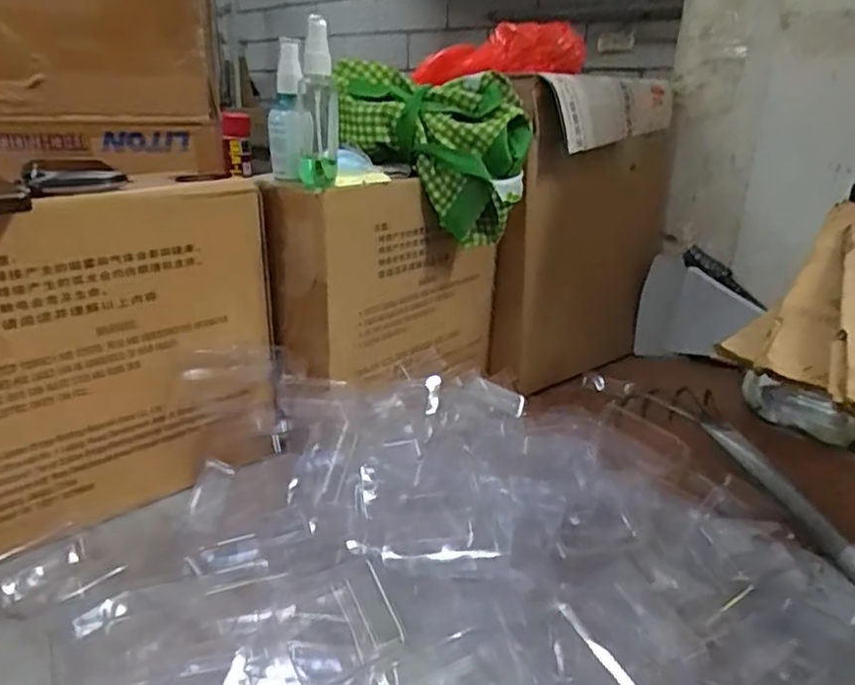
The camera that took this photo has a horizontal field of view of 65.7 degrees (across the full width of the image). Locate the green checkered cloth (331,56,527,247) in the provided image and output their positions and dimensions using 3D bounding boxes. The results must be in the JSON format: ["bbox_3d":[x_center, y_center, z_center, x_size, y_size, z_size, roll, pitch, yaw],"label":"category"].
[{"bbox_3d":[0.001,-0.194,0.676,0.191,0.157,0.086,4,21,4],"label":"green checkered cloth"}]

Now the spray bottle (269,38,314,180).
[{"bbox_3d":[-0.124,-0.208,0.600,0.038,0.119,0.032,-1,21,-9],"label":"spray bottle"}]

